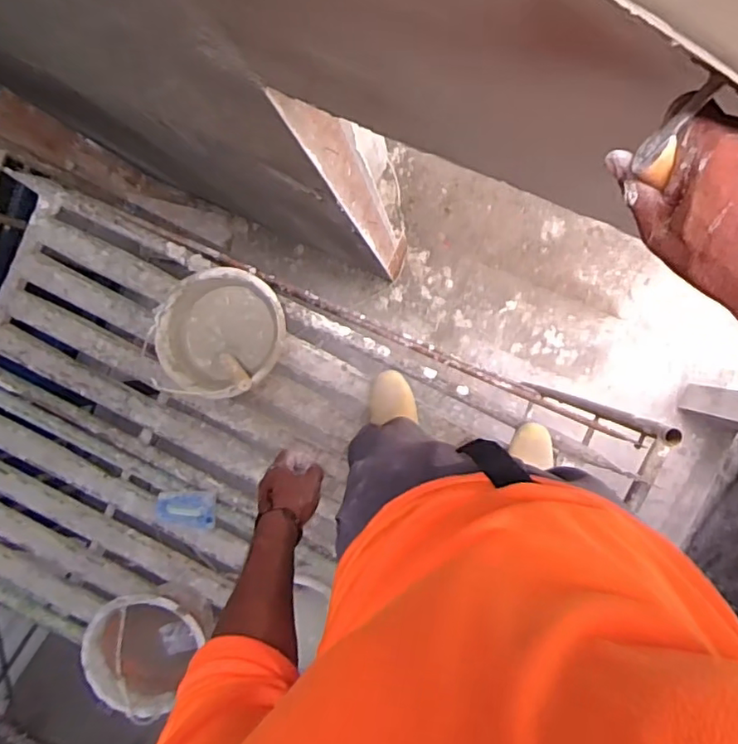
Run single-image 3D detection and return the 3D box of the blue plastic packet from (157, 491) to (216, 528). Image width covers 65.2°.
[{"bbox_3d":[-0.488,0.368,1.520,0.164,0.042,0.101,-3,92,7],"label":"blue plastic packet"}]

